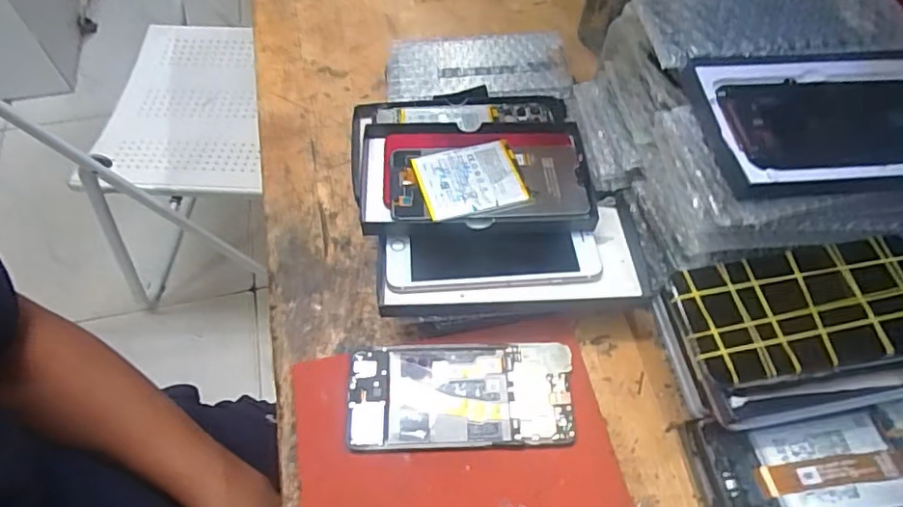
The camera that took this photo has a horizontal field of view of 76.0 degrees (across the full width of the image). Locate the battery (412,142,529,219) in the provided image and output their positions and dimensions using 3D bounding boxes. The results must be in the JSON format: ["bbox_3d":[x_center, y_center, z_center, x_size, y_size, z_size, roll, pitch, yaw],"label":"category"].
[{"bbox_3d":[0.014,-0.058,0.451,0.078,0.004,0.062,-15,66,-11],"label":"battery"}]

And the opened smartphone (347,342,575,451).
[{"bbox_3d":[0.007,0.099,0.403,0.152,0.009,0.071,-1,59,-2],"label":"opened smartphone"}]

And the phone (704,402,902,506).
[{"bbox_3d":[0.249,0.134,0.356,0.157,0.011,0.071,-6,59,0],"label":"phone"}]

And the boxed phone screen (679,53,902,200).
[{"bbox_3d":[0.236,-0.081,0.351,0.169,0.016,0.098,-5,59,-4],"label":"boxed phone screen"}]

